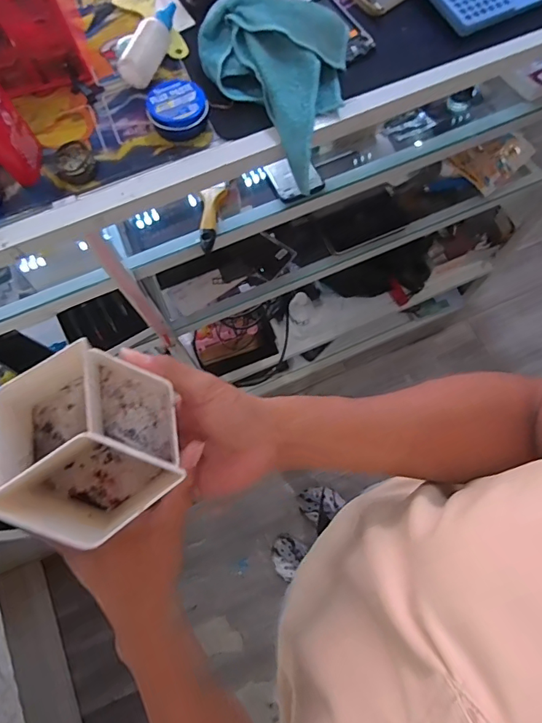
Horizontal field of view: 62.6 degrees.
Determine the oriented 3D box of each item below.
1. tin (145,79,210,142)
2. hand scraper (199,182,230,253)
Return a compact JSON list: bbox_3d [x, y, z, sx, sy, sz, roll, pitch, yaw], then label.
[{"bbox_3d":[-0.100,-0.273,0.484,0.063,0.028,0.057,-22,73,-4],"label":"tin"},{"bbox_3d":[-0.094,-0.221,0.684,0.040,0.012,0.118,7,73,5],"label":"hand scraper"}]

